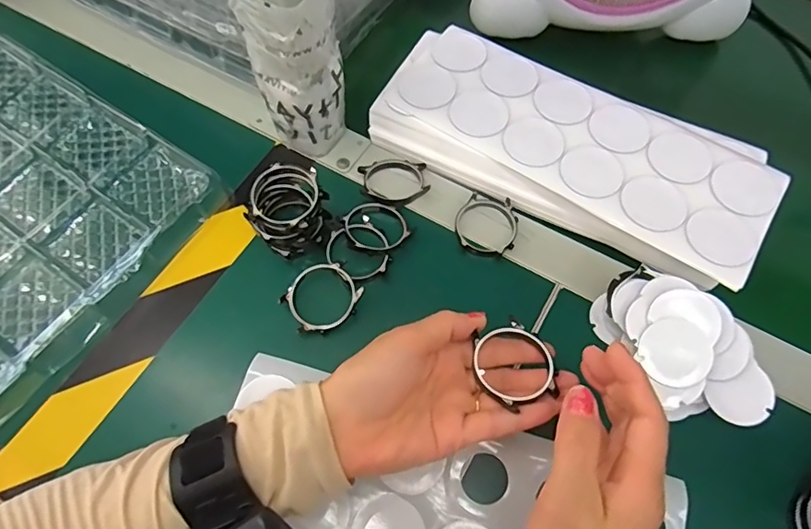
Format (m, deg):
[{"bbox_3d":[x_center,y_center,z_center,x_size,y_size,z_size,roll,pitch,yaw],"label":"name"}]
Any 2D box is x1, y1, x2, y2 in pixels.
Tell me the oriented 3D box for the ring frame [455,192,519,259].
[{"bbox_3d":[0.061,-0.029,0.387,0.046,0.006,0.051,12,64,6],"label":"ring frame"}]

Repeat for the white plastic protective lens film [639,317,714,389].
[{"bbox_3d":[0.165,0.053,0.316,0.039,0.004,0.040,-3,77,14],"label":"white plastic protective lens film"}]

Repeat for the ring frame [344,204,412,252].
[{"bbox_3d":[-0.022,-0.029,0.379,0.043,0.010,0.043,-23,65,-11],"label":"ring frame"}]

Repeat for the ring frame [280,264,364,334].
[{"bbox_3d":[-0.057,0.022,0.355,0.050,0.006,0.045,-31,67,-15],"label":"ring frame"}]

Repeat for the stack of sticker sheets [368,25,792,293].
[{"bbox_3d":[0.120,-0.086,0.392,0.286,0.036,0.126,29,67,14],"label":"stack of sticker sheets"}]

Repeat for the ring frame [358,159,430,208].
[{"bbox_3d":[-0.009,-0.065,0.401,0.051,0.006,0.046,-7,63,-3],"label":"ring frame"}]

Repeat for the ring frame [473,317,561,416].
[{"bbox_3d":[0.060,0.057,0.293,0.043,0.007,0.051,-24,66,-11],"label":"ring frame"}]

